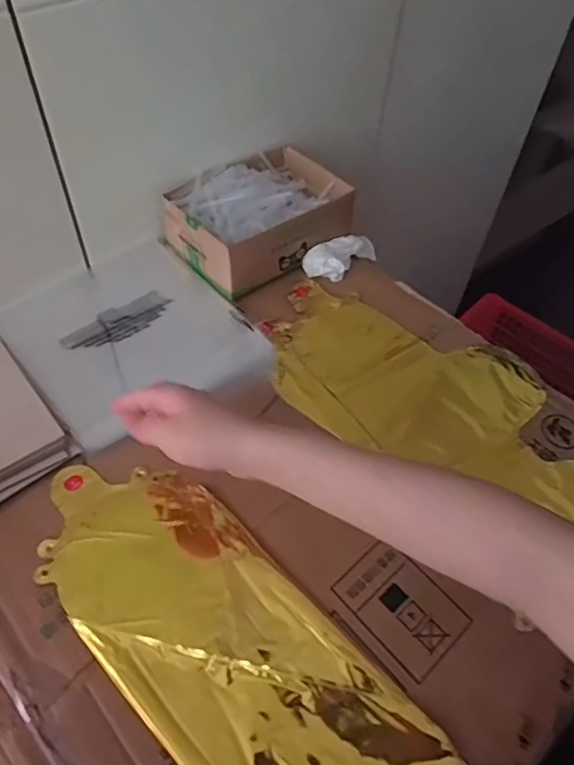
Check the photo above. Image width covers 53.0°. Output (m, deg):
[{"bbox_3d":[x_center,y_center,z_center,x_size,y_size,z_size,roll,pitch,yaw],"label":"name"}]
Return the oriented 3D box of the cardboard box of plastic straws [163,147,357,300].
[{"bbox_3d":[-0.031,-0.191,0.658,0.193,0.077,0.139,-30,60,-23],"label":"cardboard box of plastic straws"}]

